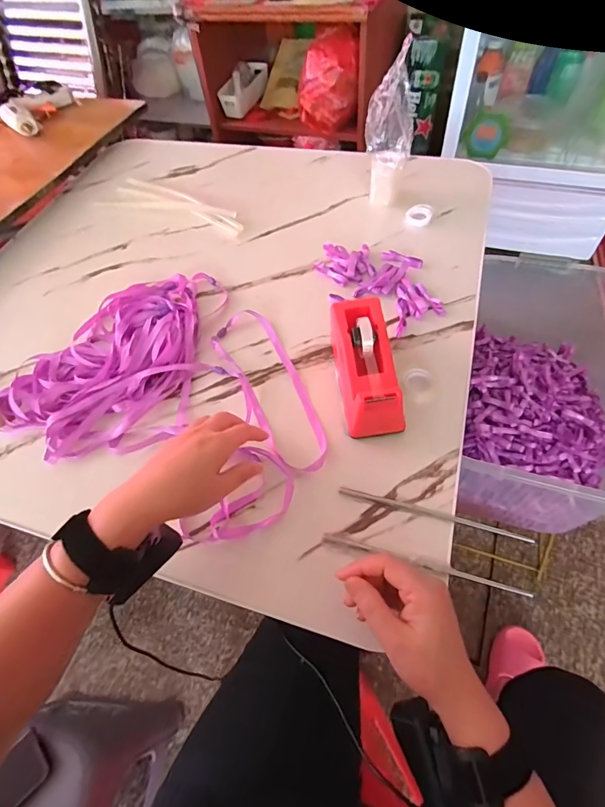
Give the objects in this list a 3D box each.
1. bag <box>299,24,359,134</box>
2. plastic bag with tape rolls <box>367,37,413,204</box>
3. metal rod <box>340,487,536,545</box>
[{"bbox_3d":[0.088,-1.105,1.378,0.192,0.244,0.133,-2,56,4],"label":"bag"},{"bbox_3d":[0.129,-0.397,0.602,0.063,0.188,0.063,12,58,13],"label":"plastic bag with tape rolls"},{"bbox_3d":[0.128,0.106,0.390,0.184,0.004,0.010,12,58,13],"label":"metal rod"}]

